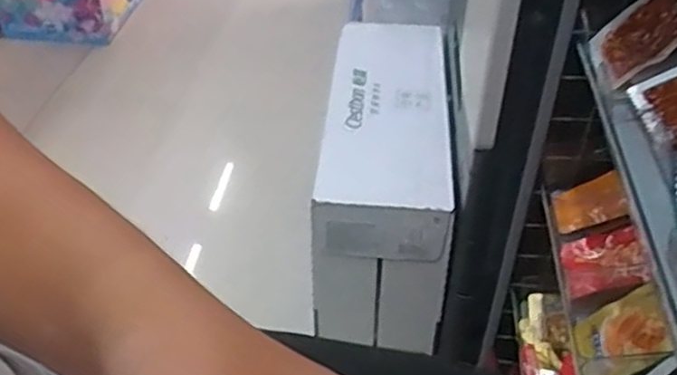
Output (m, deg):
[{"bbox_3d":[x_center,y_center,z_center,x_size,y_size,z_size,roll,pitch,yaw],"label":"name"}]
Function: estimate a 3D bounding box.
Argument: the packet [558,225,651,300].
[{"bbox_3d":[0.243,0.067,0.668,0.071,0.014,0.076,-22,28,23],"label":"packet"}]

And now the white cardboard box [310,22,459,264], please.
[{"bbox_3d":[0.074,-0.111,1.147,0.178,0.094,0.530,3,39,2],"label":"white cardboard box"}]

